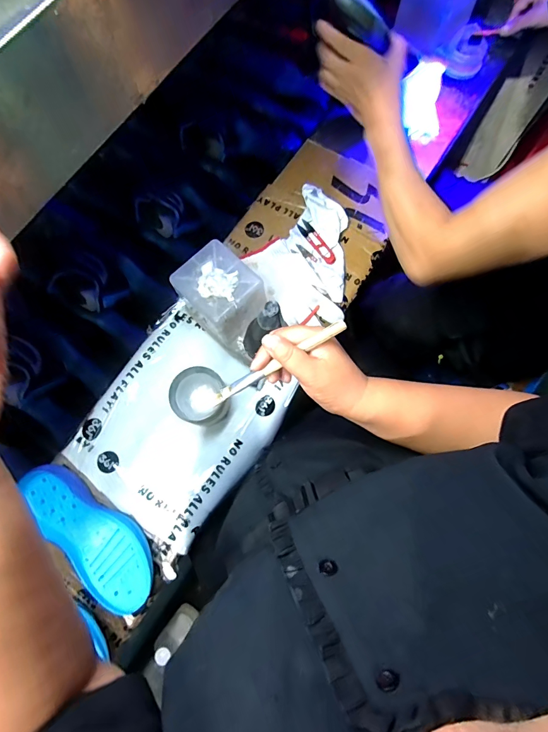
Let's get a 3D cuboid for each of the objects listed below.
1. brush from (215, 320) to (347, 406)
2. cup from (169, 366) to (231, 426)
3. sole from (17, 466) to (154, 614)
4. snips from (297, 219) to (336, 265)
[{"bbox_3d":[0.003,-0.002,0.365,0.152,0.007,0.010,-31,75,16],"label":"brush"},{"bbox_3d":[-0.111,0.047,0.556,0.075,0.056,0.079,0,74,2],"label":"cup"},{"bbox_3d":[-0.260,0.235,0.523,0.238,0.026,0.093,43,80,12],"label":"sole"},{"bbox_3d":[0.074,-0.215,0.640,0.023,0.010,0.100,-30,76,-7],"label":"snips"}]

